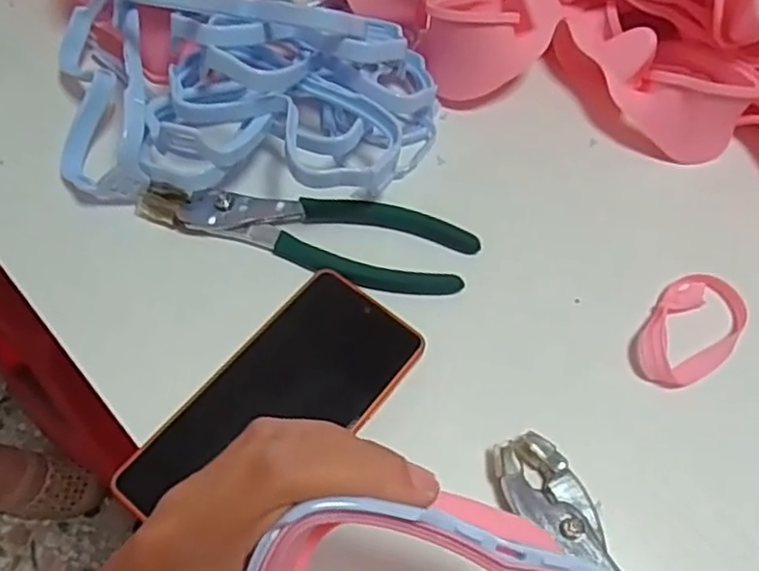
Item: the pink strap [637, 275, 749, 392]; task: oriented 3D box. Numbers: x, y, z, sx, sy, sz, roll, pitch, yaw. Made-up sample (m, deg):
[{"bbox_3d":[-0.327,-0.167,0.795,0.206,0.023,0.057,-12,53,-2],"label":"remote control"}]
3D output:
[{"bbox_3d":[0.181,0.026,0.396,0.048,0.014,0.078,35,64,15],"label":"pink strap"}]

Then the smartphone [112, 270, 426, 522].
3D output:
[{"bbox_3d":[-0.053,0.063,0.356,0.078,0.010,0.158,37,64,16],"label":"smartphone"}]

